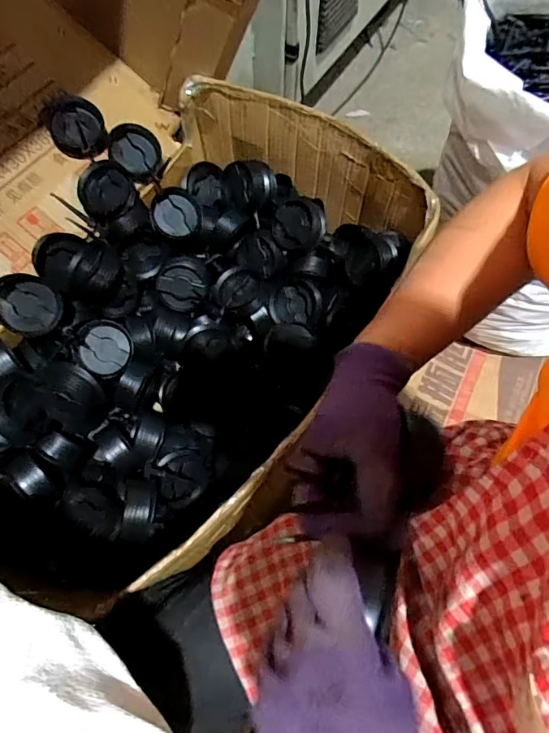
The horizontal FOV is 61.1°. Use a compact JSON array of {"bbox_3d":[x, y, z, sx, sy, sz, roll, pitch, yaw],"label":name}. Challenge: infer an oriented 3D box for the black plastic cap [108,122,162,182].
[{"bbox_3d":[-0.205,-0.316,0.681,0.073,0.021,0.069,-5,101,-27],"label":"black plastic cap"}]

